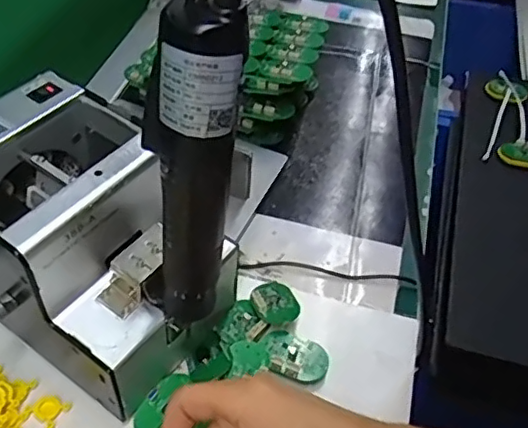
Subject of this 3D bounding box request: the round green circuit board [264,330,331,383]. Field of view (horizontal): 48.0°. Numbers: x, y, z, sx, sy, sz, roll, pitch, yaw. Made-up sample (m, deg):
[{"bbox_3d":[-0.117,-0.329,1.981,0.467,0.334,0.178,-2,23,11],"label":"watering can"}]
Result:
[{"bbox_3d":[0.024,0.105,0.445,0.050,0.006,0.038,20,42,7],"label":"round green circuit board"}]

